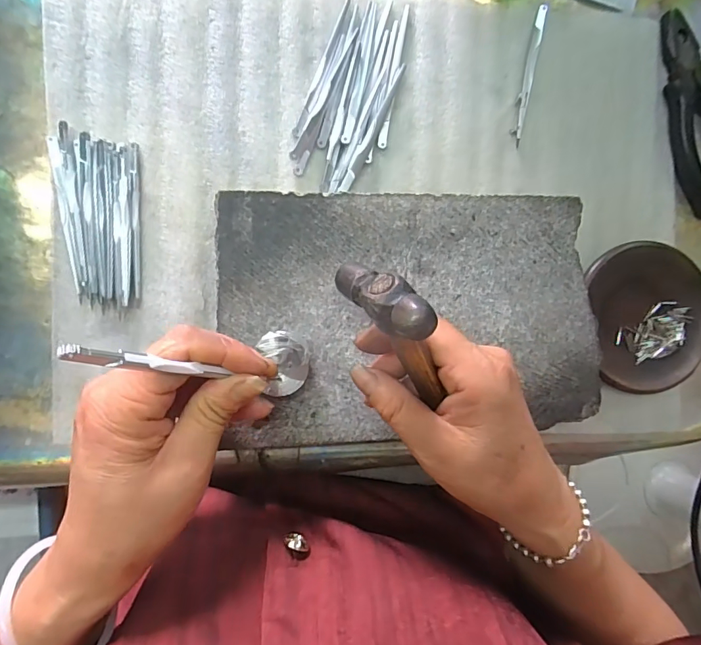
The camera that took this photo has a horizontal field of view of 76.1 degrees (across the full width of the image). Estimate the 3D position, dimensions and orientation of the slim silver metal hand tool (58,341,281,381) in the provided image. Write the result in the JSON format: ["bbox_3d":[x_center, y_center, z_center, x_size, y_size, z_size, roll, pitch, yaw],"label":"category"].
[{"bbox_3d":[-0.067,0.020,0.195,0.004,0.114,0.006,16,87,32],"label":"slim silver metal hand tool"}]

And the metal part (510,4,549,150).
[{"bbox_3d":[0.135,-0.188,0.339,0.009,0.004,0.109,12,88,-8],"label":"metal part"}]

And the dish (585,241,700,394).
[{"bbox_3d":[0.235,-0.005,0.348,0.098,0.017,0.112,-11,92,-8],"label":"dish"}]

